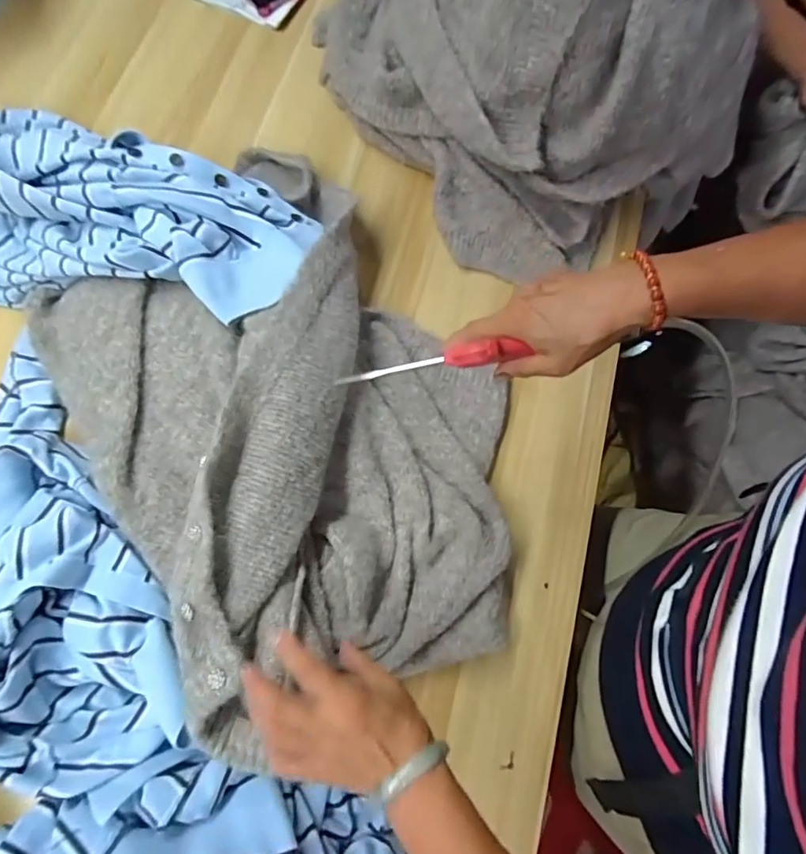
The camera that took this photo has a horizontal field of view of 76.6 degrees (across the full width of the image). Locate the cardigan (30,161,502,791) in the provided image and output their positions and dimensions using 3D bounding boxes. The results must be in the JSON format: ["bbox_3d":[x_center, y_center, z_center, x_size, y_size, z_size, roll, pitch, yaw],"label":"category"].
[{"bbox_3d":[-0.114,-0.016,0.522,0.380,0.132,0.564,-31,77,-11],"label":"cardigan"}]

